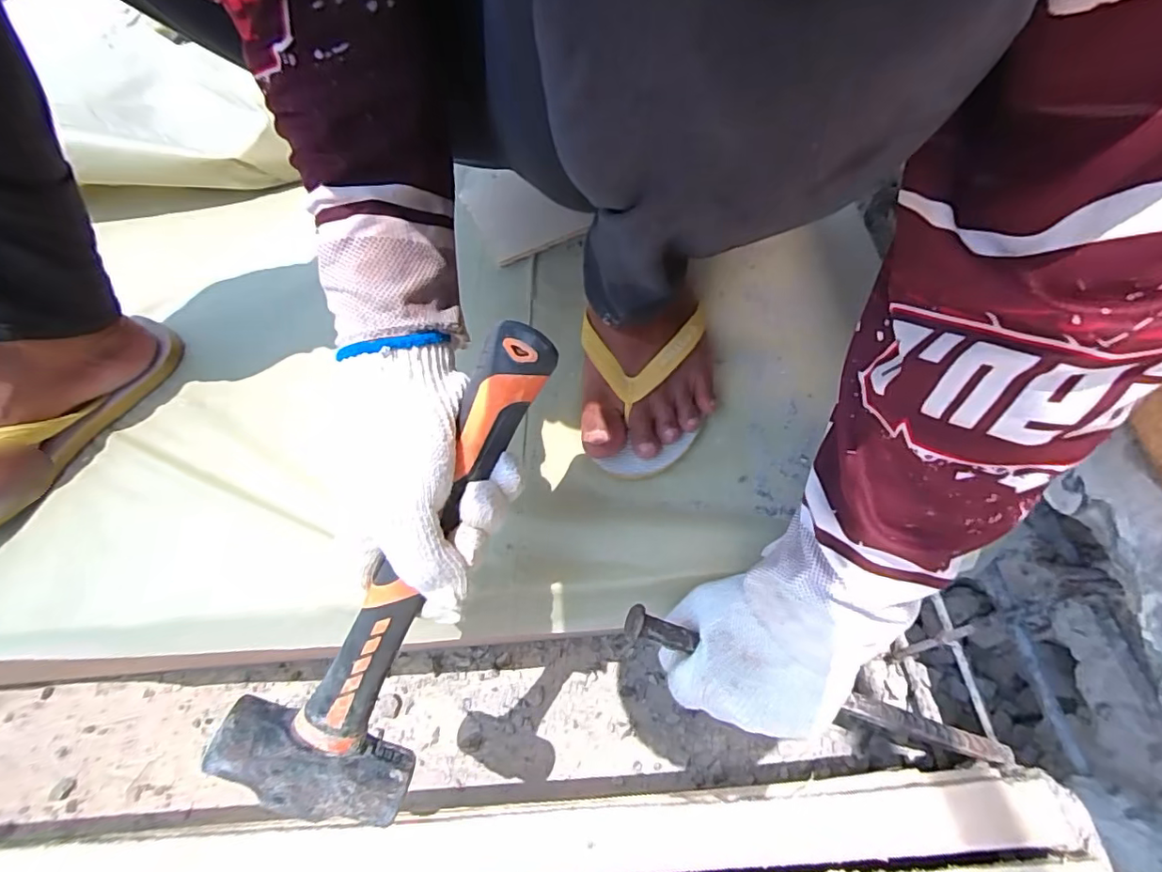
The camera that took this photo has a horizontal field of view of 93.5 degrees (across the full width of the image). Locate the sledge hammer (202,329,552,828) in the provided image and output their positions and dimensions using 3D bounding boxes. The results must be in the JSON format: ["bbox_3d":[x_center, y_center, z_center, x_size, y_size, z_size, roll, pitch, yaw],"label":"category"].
[{"bbox_3d":[-0.091,0.068,0.300,0.097,0.045,0.277,26,92,-7],"label":"sledge hammer"}]

